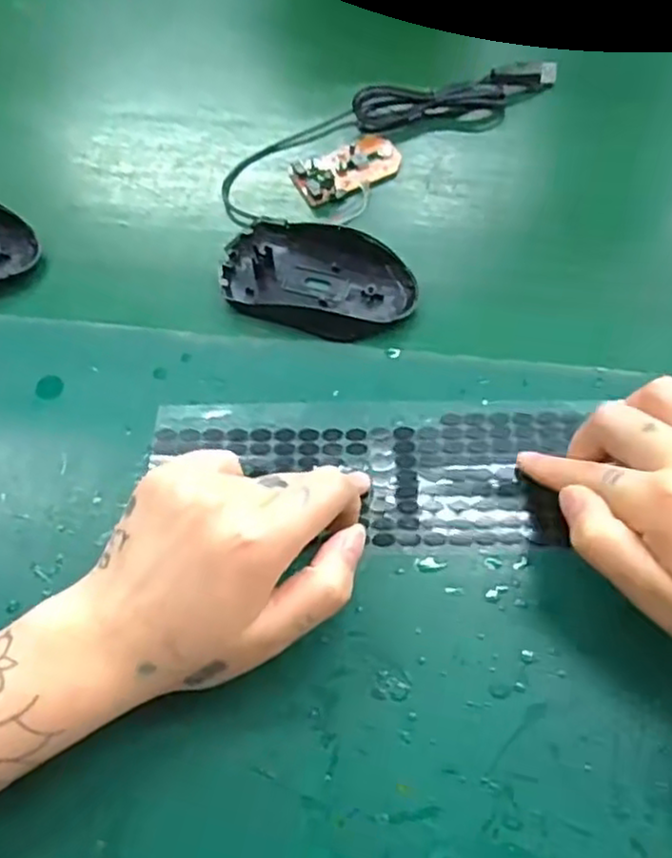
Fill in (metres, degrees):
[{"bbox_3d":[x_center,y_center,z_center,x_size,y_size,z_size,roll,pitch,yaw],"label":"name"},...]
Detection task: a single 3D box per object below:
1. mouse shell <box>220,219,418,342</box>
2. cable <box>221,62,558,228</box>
[{"bbox_3d":[-0.010,-0.088,0.410,0.111,0.024,0.063,18,65,10],"label":"mouse shell"},{"bbox_3d":[0.032,-0.203,0.463,0.235,0.020,0.071,-33,66,-14],"label":"cable"}]

